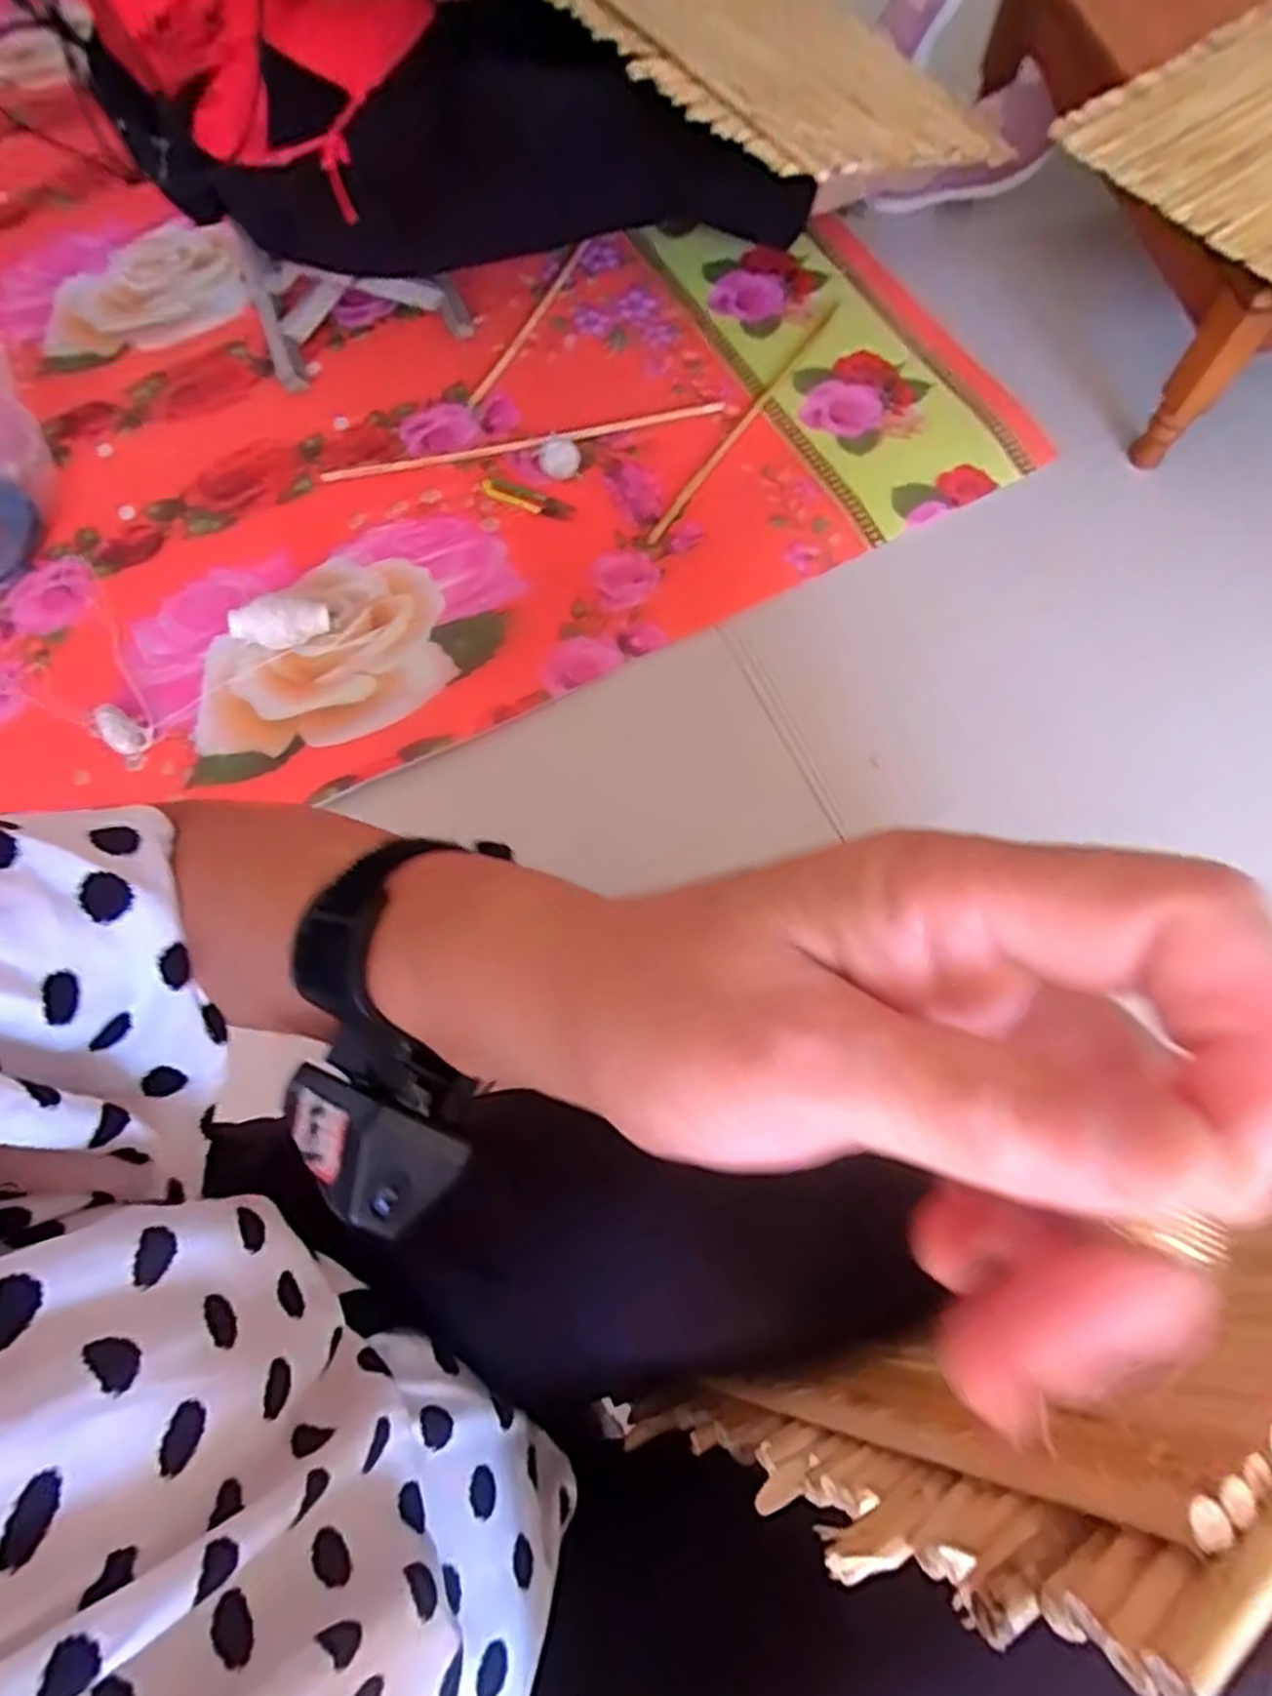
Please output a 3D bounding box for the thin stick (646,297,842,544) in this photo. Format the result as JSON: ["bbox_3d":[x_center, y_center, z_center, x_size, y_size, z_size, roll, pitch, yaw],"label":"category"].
[{"bbox_3d":[0.146,-0.562,1.008,0.018,0.008,0.463,31,73,14],"label":"thin stick"}]

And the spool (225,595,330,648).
[{"bbox_3d":[-0.409,-0.260,0.881,0.106,0.043,0.052,-11,69,-1],"label":"spool"}]

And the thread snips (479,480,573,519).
[{"bbox_3d":[-0.138,-0.443,0.976,0.132,0.017,0.030,19,71,10],"label":"thread snips"}]

